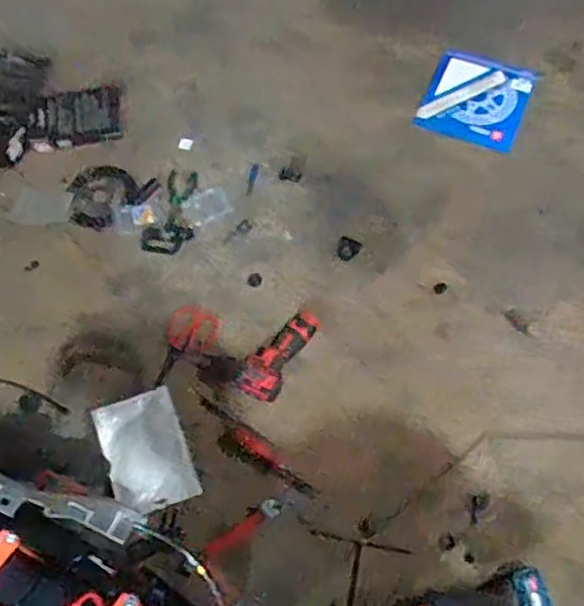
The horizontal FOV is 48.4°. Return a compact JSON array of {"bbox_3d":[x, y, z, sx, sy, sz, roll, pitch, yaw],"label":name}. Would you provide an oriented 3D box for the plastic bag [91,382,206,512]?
[{"bbox_3d":[-0.289,0.290,1.281,0.155,0.018,0.237,-22,66,-7],"label":"plastic bag"}]

